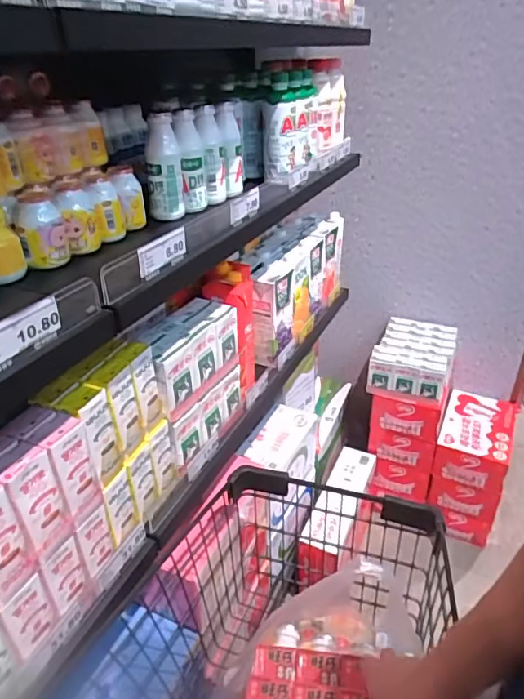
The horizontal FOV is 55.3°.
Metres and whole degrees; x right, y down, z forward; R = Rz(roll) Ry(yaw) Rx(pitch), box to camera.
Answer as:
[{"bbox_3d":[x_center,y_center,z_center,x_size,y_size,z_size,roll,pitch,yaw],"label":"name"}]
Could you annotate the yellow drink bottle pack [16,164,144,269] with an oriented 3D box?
[{"bbox_3d":[-0.236,-0.175,0.639,0.068,0.077,0.191,12,34,20],"label":"yellow drink bottle pack"}]

